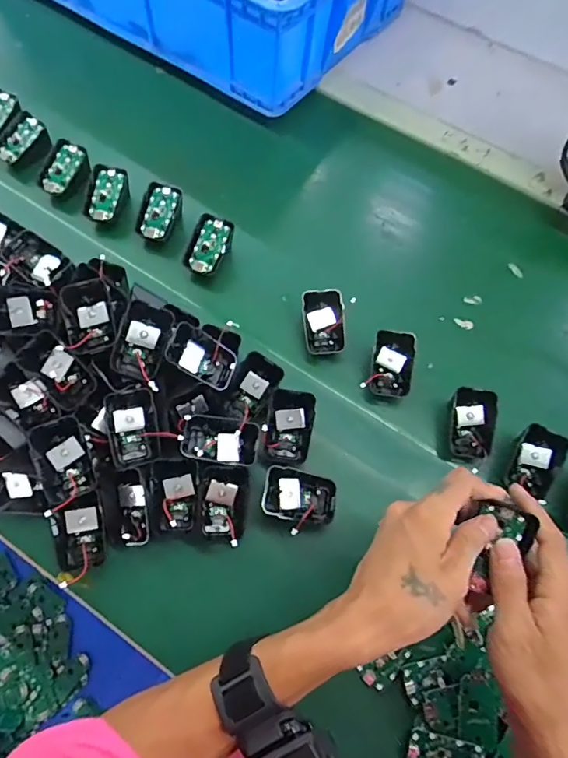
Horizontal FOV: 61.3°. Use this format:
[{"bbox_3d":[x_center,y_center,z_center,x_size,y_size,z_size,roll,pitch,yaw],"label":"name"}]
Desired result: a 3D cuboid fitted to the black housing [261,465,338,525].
[{"bbox_3d":[0.015,0.108,0.442,0.068,0.030,0.046,13,66,2],"label":"black housing"}]

